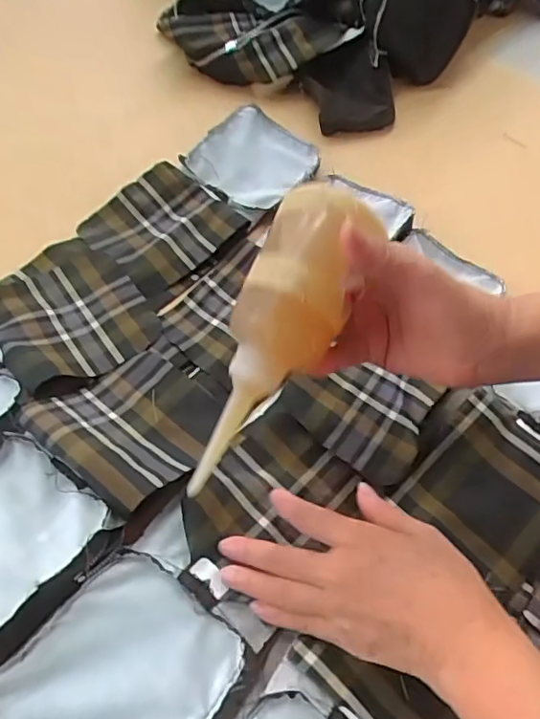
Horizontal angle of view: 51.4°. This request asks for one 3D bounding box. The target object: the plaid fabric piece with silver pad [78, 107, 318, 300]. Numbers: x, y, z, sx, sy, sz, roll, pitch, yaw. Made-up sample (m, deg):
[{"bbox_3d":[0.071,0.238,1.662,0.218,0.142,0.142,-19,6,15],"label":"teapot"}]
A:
[{"bbox_3d":[-0.061,-0.174,0.581,0.123,0.027,0.270,41,65,18],"label":"plaid fabric piece with silver pad"}]

